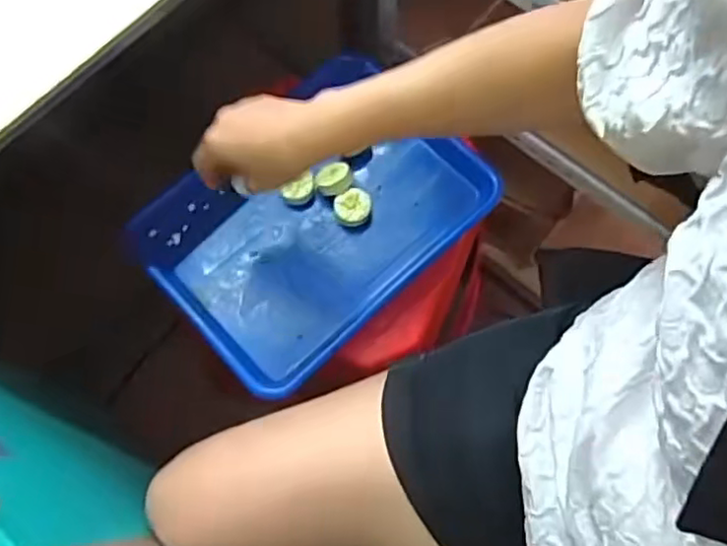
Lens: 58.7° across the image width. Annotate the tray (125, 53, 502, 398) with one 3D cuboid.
[{"bbox_3d":[-0.049,-0.059,0.688,0.332,0.043,0.241,-41,74,-13],"label":"tray"}]

